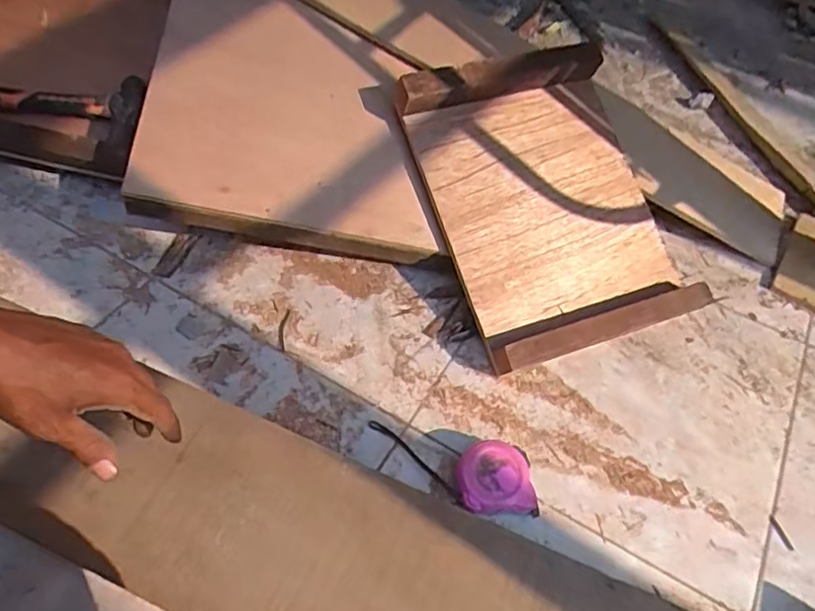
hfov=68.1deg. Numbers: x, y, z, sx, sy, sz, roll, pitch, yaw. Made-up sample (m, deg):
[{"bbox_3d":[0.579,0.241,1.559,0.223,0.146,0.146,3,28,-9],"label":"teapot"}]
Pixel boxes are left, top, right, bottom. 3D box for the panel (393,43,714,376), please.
[{"bbox_3d":[0.191,-0.142,0.807,0.315,0.065,0.402,-18,82,-17],"label":"panel"}]

